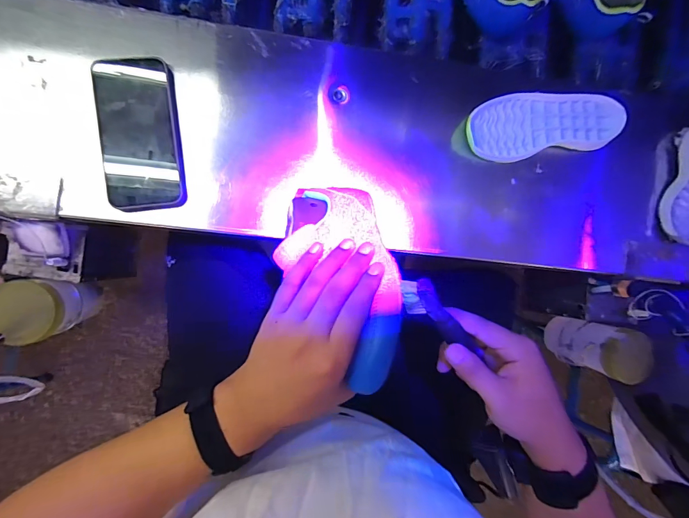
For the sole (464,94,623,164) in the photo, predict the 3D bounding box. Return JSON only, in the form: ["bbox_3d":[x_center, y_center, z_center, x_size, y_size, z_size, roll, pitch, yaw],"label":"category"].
[{"bbox_3d":[0.250,-0.172,0.457,0.201,0.018,0.081,-9,92,-5],"label":"sole"}]

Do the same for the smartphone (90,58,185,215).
[{"bbox_3d":[-0.224,-0.139,0.395,0.076,0.016,0.165,-7,92,-5],"label":"smartphone"}]

